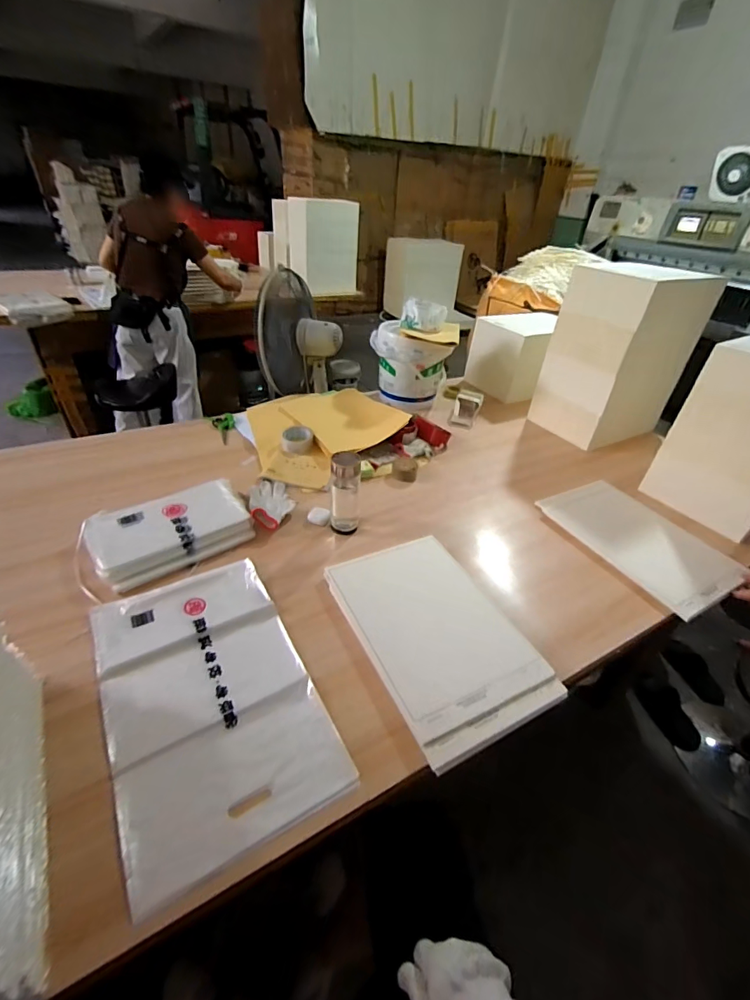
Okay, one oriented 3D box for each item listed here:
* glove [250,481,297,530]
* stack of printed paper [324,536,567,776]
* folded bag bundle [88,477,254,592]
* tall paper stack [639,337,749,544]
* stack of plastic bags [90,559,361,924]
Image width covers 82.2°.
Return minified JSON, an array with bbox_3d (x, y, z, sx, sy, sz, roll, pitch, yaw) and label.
[{"bbox_3d":[-0.262,0.004,1.091,0.111,0.046,0.212,-6,27,-11],"label":"glove"},{"bbox_3d":[0.108,0.235,0.793,0.260,0.030,0.412,-17,41,-22],"label":"stack of printed paper"},{"bbox_3d":[-0.449,0.066,0.954,0.317,0.046,0.213,-20,43,-29],"label":"folded bag bundle"},{"bbox_3d":[0.919,-0.164,1.049,0.235,0.436,0.283,-18,42,-27],"label":"tall paper stack"},{"bbox_3d":[-0.267,0.297,0.696,0.288,0.019,0.492,-20,43,-25],"label":"stack of plastic bags"}]

